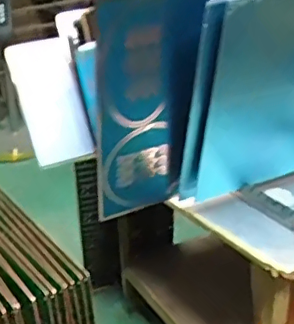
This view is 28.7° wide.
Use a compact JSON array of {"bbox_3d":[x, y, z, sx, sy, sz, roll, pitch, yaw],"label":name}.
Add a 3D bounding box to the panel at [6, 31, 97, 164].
[{"bbox_3d":[-0.184,-0.118,1.106,0.113,0.237,0.025,-15,2,-9],"label":"panel"}]

